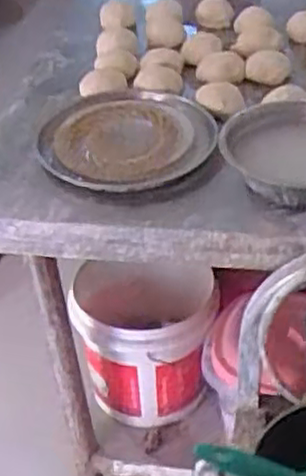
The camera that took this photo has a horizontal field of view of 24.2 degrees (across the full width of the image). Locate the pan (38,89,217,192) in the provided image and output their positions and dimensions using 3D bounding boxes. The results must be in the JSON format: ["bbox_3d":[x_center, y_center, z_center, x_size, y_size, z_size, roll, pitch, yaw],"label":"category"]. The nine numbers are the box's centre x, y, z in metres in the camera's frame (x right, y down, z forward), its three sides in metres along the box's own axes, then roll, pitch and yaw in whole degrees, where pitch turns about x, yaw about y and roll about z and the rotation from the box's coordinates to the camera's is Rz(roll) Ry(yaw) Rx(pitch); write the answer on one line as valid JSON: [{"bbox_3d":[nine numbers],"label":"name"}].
[{"bbox_3d":[-0.034,-0.134,0.951,0.230,0.043,0.210,-1,40,4],"label":"pan"}]

